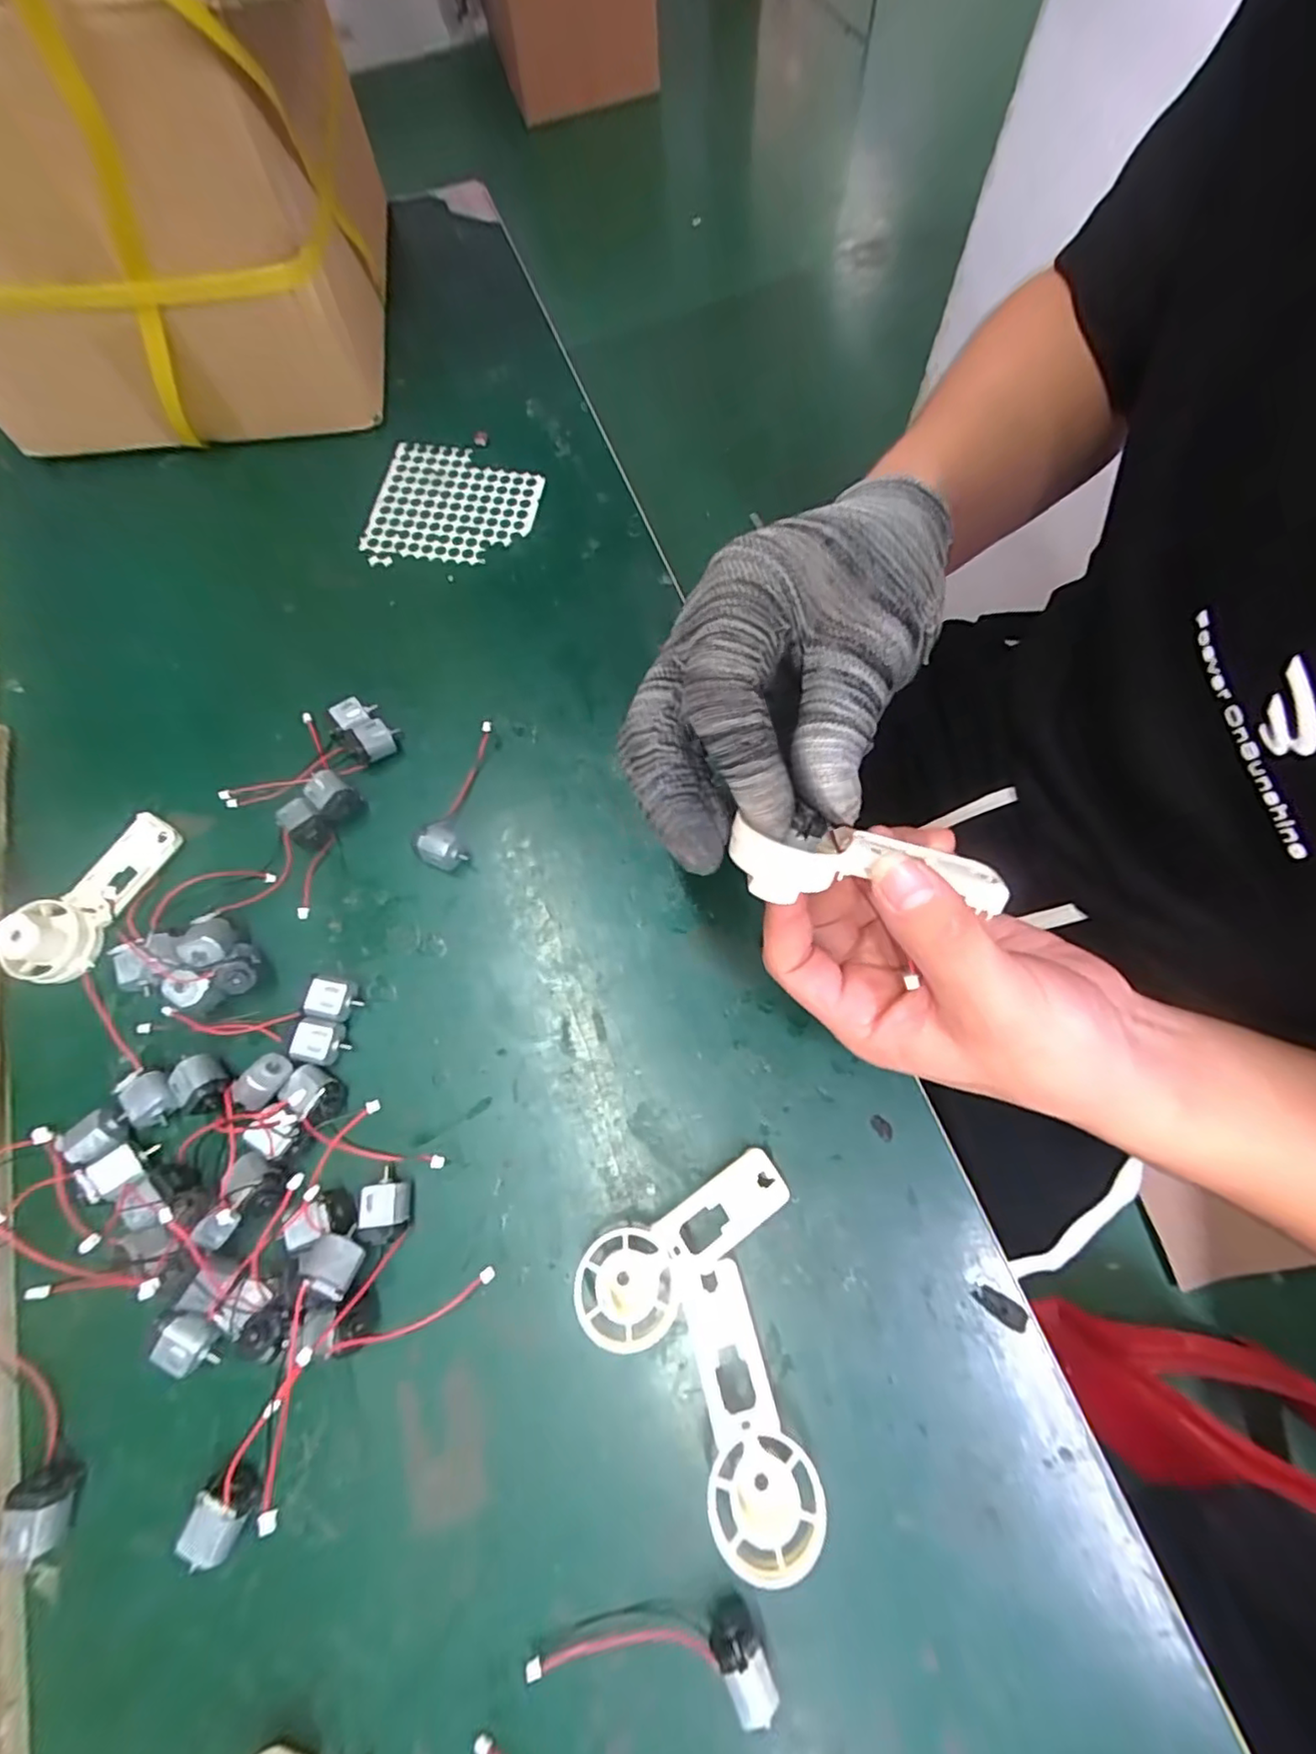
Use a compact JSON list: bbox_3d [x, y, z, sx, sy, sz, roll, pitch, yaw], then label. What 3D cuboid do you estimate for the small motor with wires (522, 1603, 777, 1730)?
[{"bbox_3d":[-0.003,0.280,0.217,0.084,0.020,0.023,-12,71,-4],"label":"small motor with wires"}]

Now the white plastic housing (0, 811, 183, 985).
[{"bbox_3d":[-0.284,0.010,0.317,0.036,0.035,0.093,26,73,9],"label":"white plastic housing"}]

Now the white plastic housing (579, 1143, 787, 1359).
[{"bbox_3d":[0.012,0.153,0.260,0.094,0.025,0.038,-27,73,-9],"label":"white plastic housing"}]

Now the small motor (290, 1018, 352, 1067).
[{"bbox_3d":[-0.155,0.077,0.290,0.024,0.015,0.019,8,71,3],"label":"small motor"}]

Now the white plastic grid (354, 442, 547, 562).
[{"bbox_3d":[-0.131,-0.239,0.401,0.103,0.004,0.092,8,71,3],"label":"white plastic grid"}]

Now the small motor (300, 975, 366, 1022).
[{"bbox_3d":[-0.153,0.058,0.297,0.023,0.017,0.019,8,71,3],"label":"small motor"}]

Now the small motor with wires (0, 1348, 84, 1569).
[{"bbox_3d":[-0.251,0.219,0.248,0.021,0.017,0.085,-31,74,-10],"label":"small motor with wires"}]

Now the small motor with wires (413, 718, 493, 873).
[{"bbox_3d":[-0.105,-0.049,0.331,0.024,0.018,0.090,7,71,2],"label":"small motor with wires"}]

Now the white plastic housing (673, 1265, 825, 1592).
[{"bbox_3d":[0.034,0.200,0.241,0.039,0.028,0.092,-9,71,-3],"label":"white plastic housing"}]

